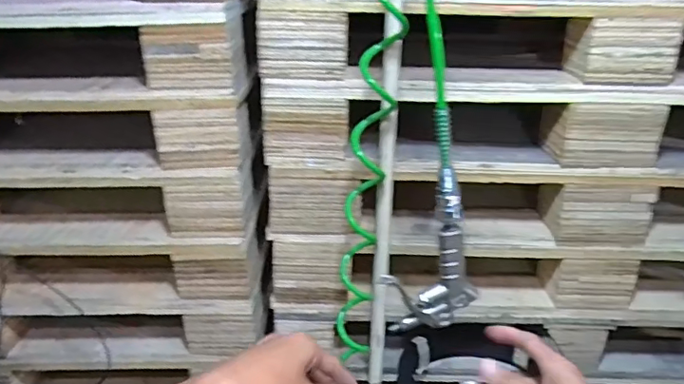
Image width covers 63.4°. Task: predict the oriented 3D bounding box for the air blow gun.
[{"bbox_3d":[0.091,0.062,0.553,0.091,0.166,0.021,-6,25,-11],"label":"air blow gun"}]

